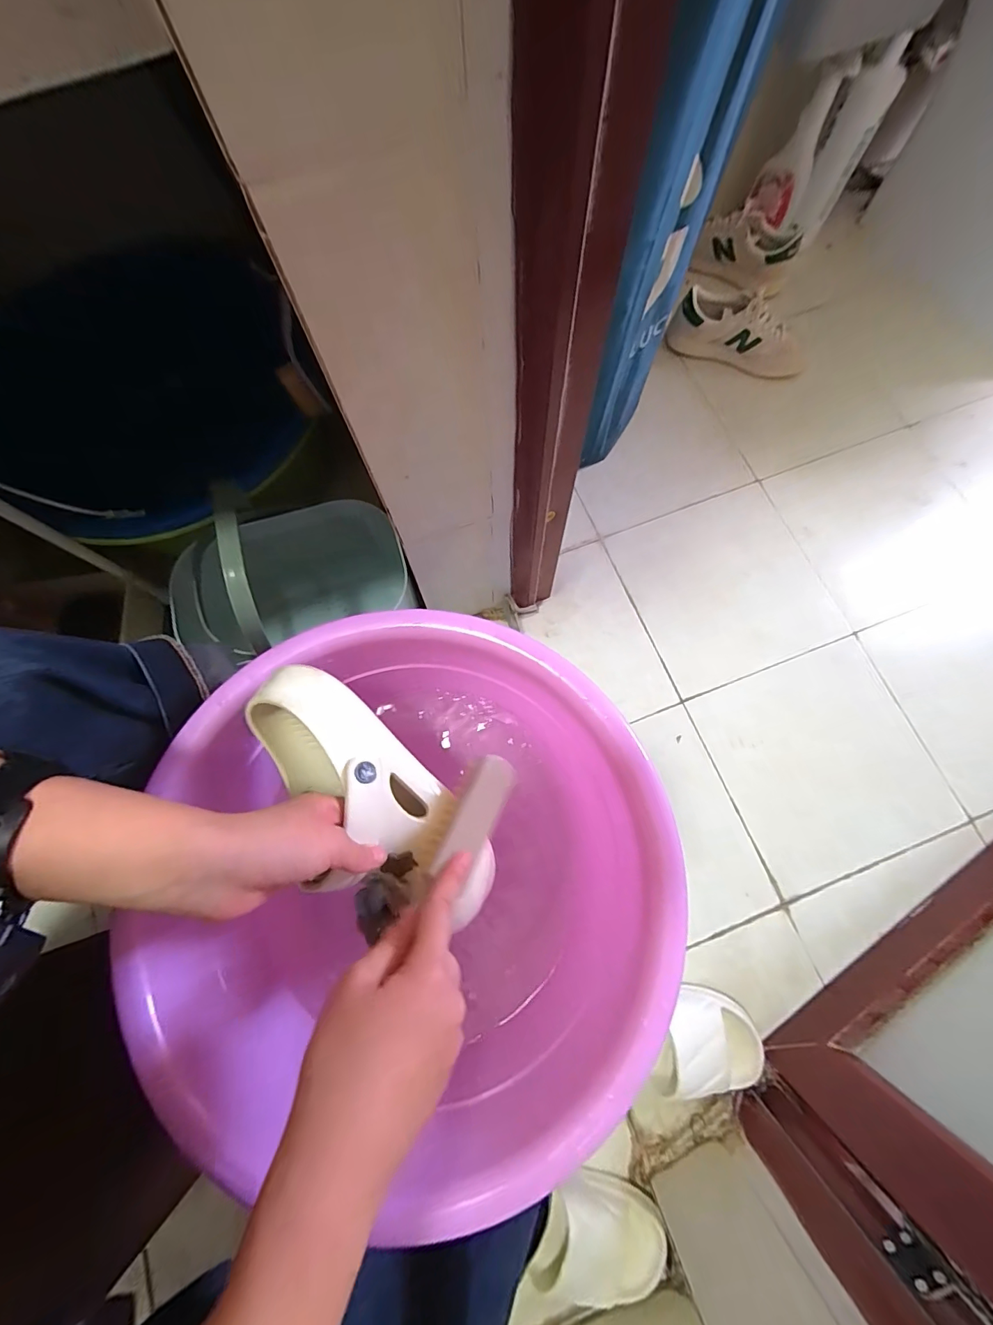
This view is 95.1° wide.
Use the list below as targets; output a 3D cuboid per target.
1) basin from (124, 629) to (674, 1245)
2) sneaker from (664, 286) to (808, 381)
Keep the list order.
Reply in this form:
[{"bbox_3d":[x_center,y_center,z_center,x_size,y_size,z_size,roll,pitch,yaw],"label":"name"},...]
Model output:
[{"bbox_3d":[-0.064,0.171,0.401,0.384,0.159,0.391,0,76,2],"label":"basin"},{"bbox_3d":[0.441,-0.595,0.814,0.245,0.082,0.121,19,76,4],"label":"sneaker"}]

